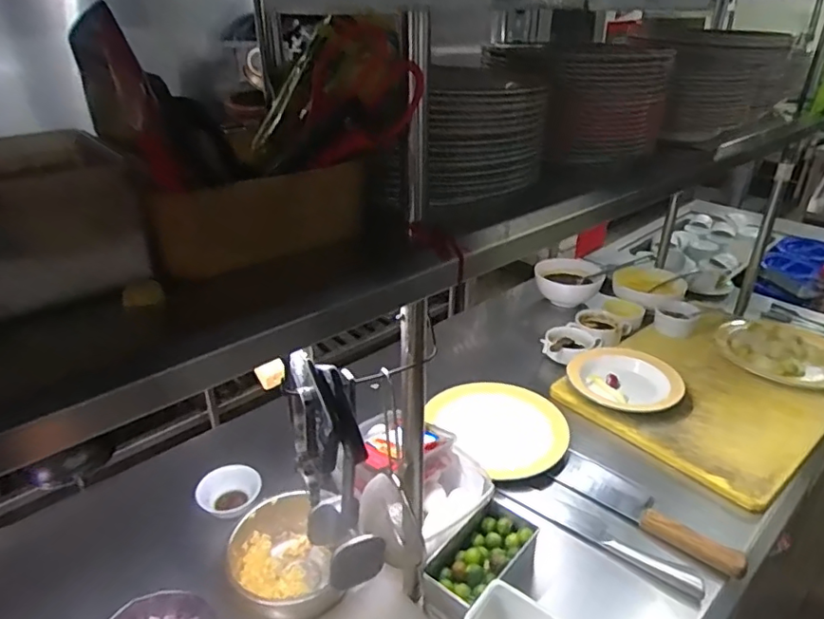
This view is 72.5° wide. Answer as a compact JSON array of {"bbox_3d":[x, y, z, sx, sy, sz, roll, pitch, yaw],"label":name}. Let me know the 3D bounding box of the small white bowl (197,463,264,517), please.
[{"bbox_3d":[-0.275,0.276,0.841,0.075,0.053,0.076,0,27,0],"label":"small white bowl"}]

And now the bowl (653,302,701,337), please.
[{"bbox_3d":[0.604,0.020,1.282,0.092,0.040,0.097,13,30,24],"label":"bowl"}]

